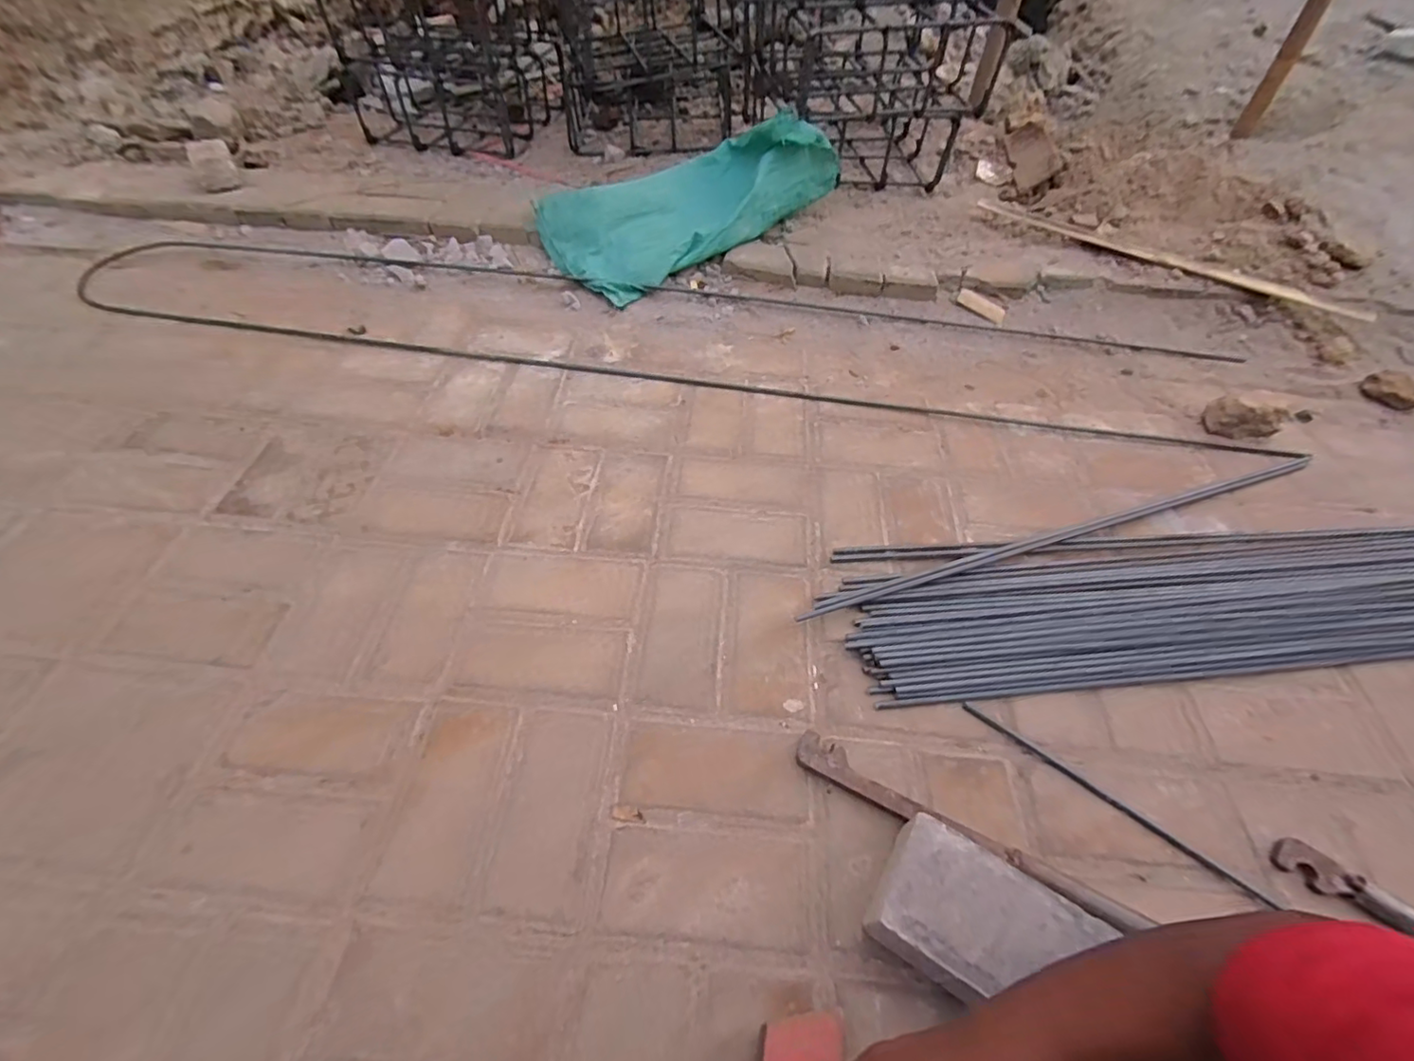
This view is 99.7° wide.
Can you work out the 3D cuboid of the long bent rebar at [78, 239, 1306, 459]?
[{"bbox_3d":[-0.145,-0.390,1.115,2.191,0.027,0.312,8,51,4],"label":"long bent rebar"}]

